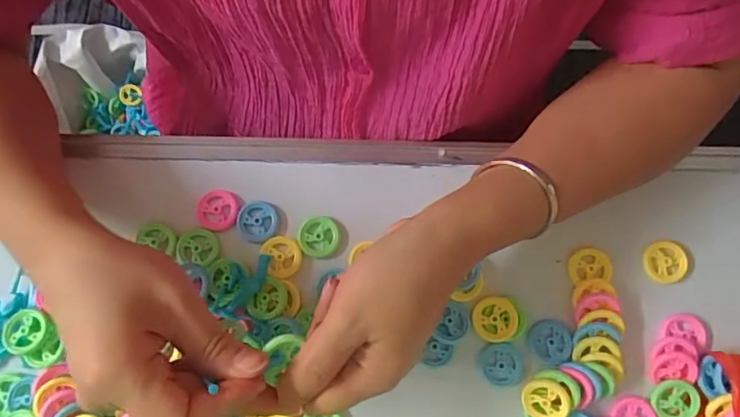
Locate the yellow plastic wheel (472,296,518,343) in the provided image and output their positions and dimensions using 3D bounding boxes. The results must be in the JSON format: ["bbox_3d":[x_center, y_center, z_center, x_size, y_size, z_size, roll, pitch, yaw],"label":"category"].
[{"bbox_3d":[0.084,0.075,0.355,0.028,0.008,0.029,0,79,0],"label":"yellow plastic wheel"}]

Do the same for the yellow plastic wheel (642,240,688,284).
[{"bbox_3d":[0.207,0.038,0.367,0.026,0.008,0.029,-22,80,-5],"label":"yellow plastic wheel"}]

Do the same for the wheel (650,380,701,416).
[{"bbox_3d":[0.200,0.127,0.344,0.029,0.007,0.027,0,79,0],"label":"wheel"}]

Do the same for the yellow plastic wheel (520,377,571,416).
[{"bbox_3d":[0.113,0.123,0.337,0.030,0.004,0.029,2,95,29],"label":"yellow plastic wheel"}]

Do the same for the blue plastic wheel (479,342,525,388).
[{"bbox_3d":[0.088,0.105,0.352,0.029,0.005,0.029,0,79,0],"label":"blue plastic wheel"}]

